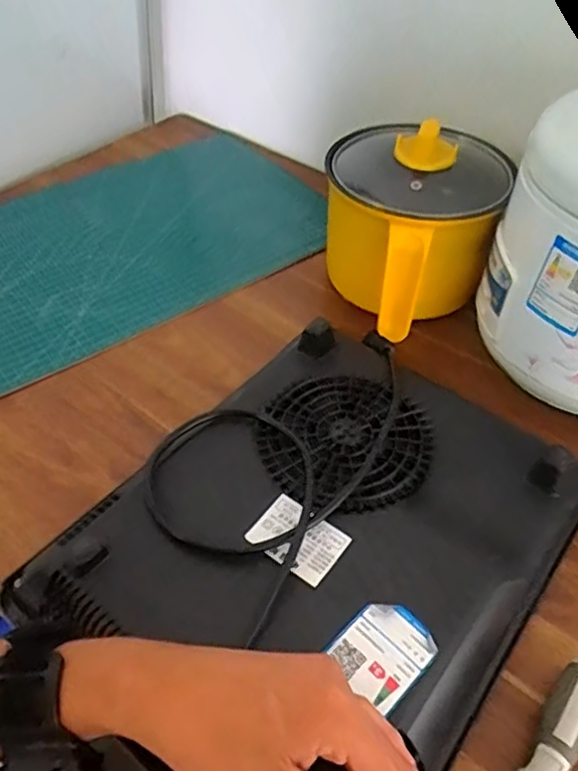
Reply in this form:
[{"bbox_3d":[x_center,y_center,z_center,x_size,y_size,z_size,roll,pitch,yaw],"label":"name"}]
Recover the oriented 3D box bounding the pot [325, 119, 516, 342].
[{"bbox_3d":[0.108,-0.138,0.571,0.150,0.147,0.169,9,50,7],"label":"pot"}]

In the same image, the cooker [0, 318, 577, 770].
[{"bbox_3d":[0.028,0.095,0.404,0.253,0.045,0.322,33,56,24],"label":"cooker"}]

